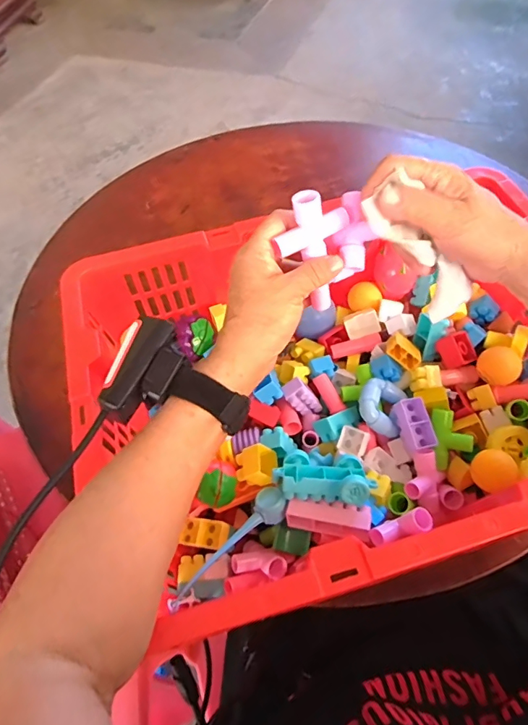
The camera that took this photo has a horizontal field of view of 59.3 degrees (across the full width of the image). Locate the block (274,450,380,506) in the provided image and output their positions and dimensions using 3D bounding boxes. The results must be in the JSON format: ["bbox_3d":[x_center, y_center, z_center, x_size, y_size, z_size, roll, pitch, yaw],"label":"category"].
[{"bbox_3d":[0.054,0.096,0.406,0.083,0.028,0.049,11,57,10],"label":"block"}]

